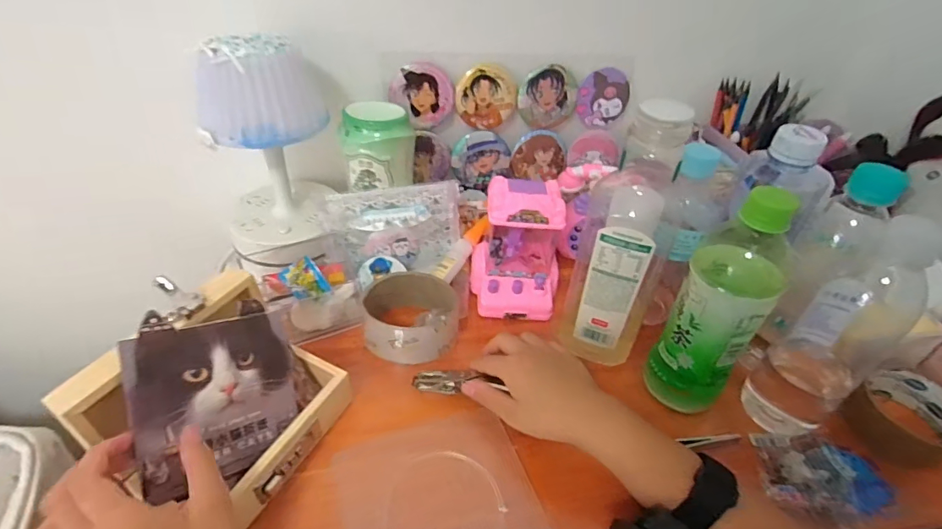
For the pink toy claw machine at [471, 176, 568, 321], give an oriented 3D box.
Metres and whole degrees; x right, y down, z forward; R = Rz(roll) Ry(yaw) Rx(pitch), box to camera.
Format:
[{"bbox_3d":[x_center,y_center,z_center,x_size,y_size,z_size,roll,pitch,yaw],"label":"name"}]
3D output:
[{"bbox_3d":[0.055,-0.020,0.506,0.100,0.124,0.092,7,40,3],"label":"pink toy claw machine"}]

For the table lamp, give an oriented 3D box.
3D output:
[{"bbox_3d":[-0.201,-0.109,0.485,0.113,0.219,0.107,-12,42,-19],"label":"table lamp"}]

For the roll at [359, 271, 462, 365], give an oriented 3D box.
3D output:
[{"bbox_3d":[-0.059,0.055,0.473,0.092,0.047,0.084,3,40,-2],"label":"roll"}]

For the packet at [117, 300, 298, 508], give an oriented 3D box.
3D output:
[{"bbox_3d":[-0.181,0.091,0.343,0.008,0.117,0.110,-9,-2,39],"label":"packet"}]

